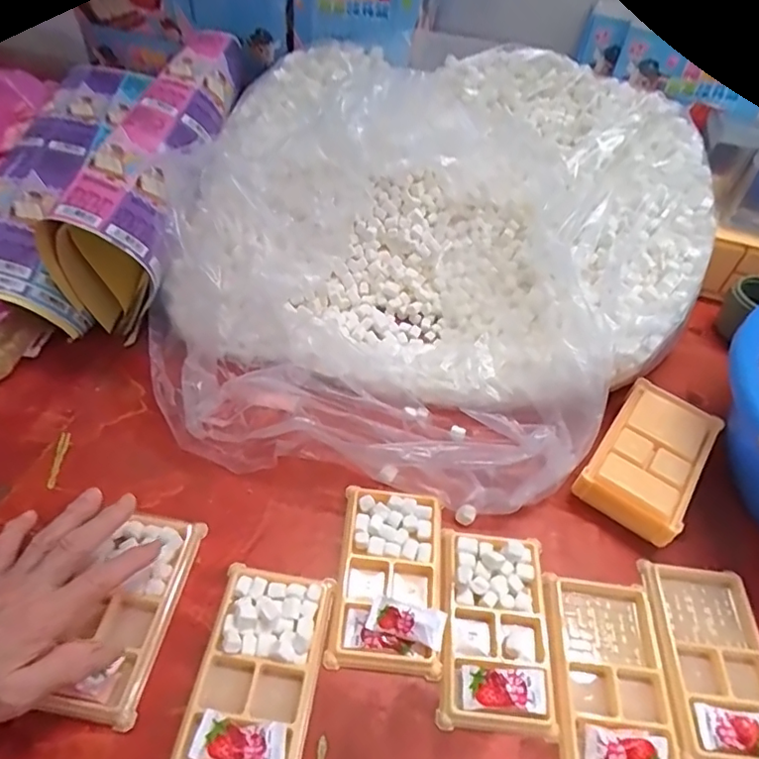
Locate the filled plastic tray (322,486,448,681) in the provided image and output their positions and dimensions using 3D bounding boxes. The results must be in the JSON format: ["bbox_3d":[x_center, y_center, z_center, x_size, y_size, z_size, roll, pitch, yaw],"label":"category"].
[{"bbox_3d":[0.009,0.143,0.417,0.079,0.018,0.132,8,49,1],"label":"filled plastic tray"}]

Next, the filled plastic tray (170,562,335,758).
[{"bbox_3d":[-0.081,0.196,0.369,0.075,0.017,0.131,10,49,2],"label":"filled plastic tray"}]

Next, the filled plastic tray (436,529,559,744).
[{"bbox_3d":[0.084,0.177,0.404,0.076,0.013,0.132,7,49,0],"label":"filled plastic tray"}]

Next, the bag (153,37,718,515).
[{"bbox_3d":[0.055,-0.155,0.570,0.467,0.169,0.580,30,53,18],"label":"bag"}]

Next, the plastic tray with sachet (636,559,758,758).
[{"bbox_3d":[0.240,0.204,0.404,0.078,0.016,0.134,7,49,0],"label":"plastic tray with sachet"}]

